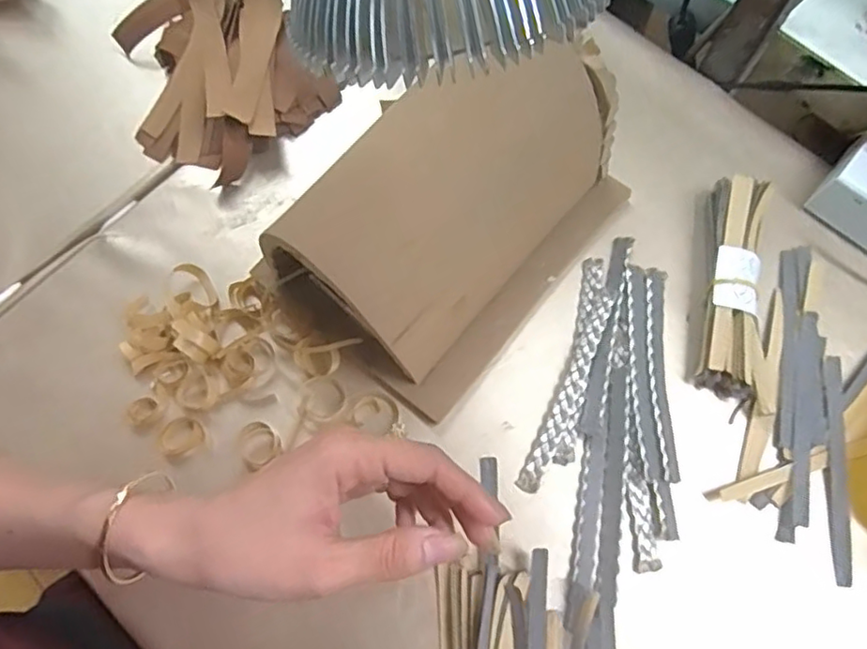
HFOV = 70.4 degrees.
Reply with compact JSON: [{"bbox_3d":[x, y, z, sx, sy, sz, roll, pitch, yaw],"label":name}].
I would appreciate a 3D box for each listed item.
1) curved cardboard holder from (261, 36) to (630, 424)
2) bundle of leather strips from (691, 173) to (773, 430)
[{"bbox_3d":[0.019,-0.065,0.360,0.127,0.110,0.200,41,77,13],"label":"curved cardboard holder"},{"bbox_3d":[0.190,-0.022,0.389,0.038,0.027,0.145,11,72,5],"label":"bundle of leather strips"}]

